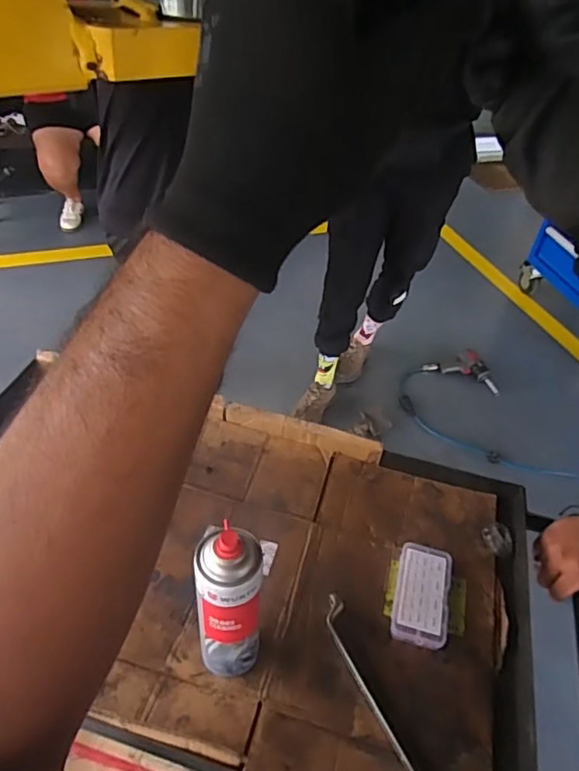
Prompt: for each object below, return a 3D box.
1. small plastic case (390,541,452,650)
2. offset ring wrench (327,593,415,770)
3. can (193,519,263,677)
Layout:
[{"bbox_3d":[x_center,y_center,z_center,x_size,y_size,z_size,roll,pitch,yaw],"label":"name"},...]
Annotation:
[{"bbox_3d":[0.167,0.262,0.708,0.065,0.023,0.127,14,44,9],"label":"small plastic case"},{"bbox_3d":[0.089,0.345,0.620,0.027,0.023,0.231,-11,46,-18],"label":"offset ring wrench"},{"bbox_3d":[-0.060,0.229,0.577,0.065,0.221,0.061,3,43,-3],"label":"can"}]

